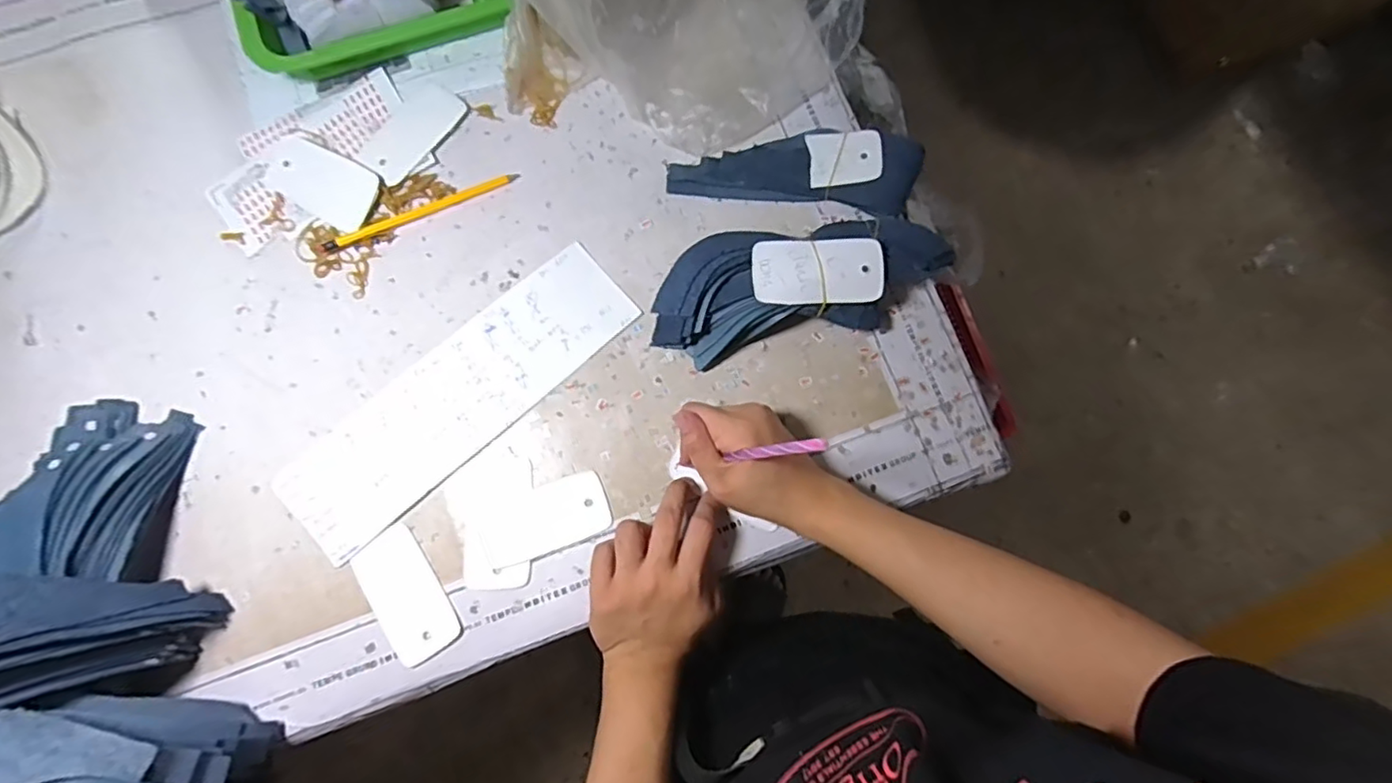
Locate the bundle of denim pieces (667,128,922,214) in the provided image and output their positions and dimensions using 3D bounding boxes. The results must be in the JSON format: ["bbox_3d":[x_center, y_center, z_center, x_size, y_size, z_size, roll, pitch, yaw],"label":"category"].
[{"bbox_3d":[0.088,-0.206,0.549,0.214,0.028,0.076,9,78,2],"label":"bundle of denim pieces"}]

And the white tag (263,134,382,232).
[{"bbox_3d":[-0.336,-0.190,0.546,0.111,0.004,0.056,29,85,5],"label":"white tag"}]

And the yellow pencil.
[{"bbox_3d":[-0.244,-0.159,0.541,0.177,0.007,0.012,-24,79,-5],"label":"yellow pencil"}]

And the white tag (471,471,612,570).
[{"bbox_3d":[-0.123,0.104,0.499,0.103,0.004,0.052,-20,79,-4],"label":"white tag"}]

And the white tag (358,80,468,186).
[{"bbox_3d":[-0.254,-0.234,0.550,0.050,0.004,0.102,39,80,4],"label":"white tag"}]

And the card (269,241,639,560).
[{"bbox_3d":[-0.197,0.001,0.517,0.316,0.006,0.094,-41,81,-8],"label":"card"}]

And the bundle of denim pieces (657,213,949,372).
[{"bbox_3d":[0.085,-0.092,0.517,0.249,0.055,0.096,-14,79,-3],"label":"bundle of denim pieces"}]

